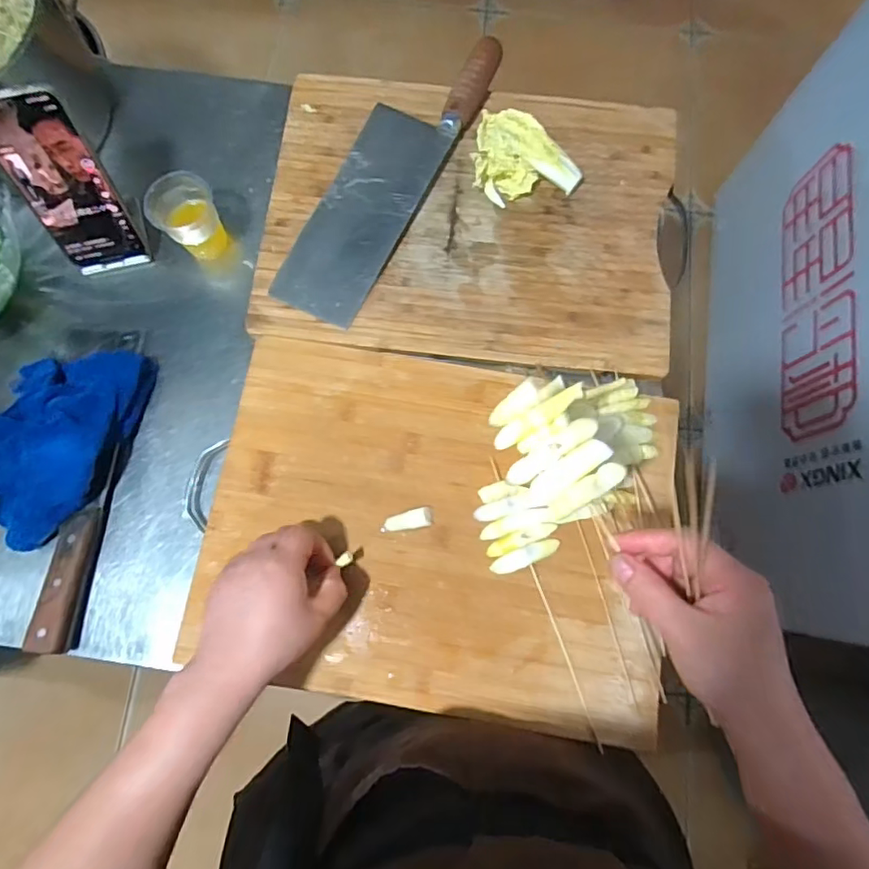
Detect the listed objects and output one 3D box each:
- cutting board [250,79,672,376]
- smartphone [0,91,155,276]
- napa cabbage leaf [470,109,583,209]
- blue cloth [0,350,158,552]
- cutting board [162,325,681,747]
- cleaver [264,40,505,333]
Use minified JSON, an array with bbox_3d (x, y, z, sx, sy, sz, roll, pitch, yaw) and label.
[{"bbox_3d":[0.033,-0.213,0.536,0.389,0.013,0.283,7,77,1],"label":"cutting board"},{"bbox_3d":[-0.324,-0.214,0.491,0.069,0.156,0.012,-20,50,-5],"label":"smartphone"},{"bbox_3d":[0.086,-0.277,0.545,0.096,0.029,0.090,-6,77,-2],"label":"napa cabbage leaf"},{"bbox_3d":[-0.346,0.002,0.489,0.130,0.042,0.187,14,77,2],"label":"blue cloth"},{"bbox_3d":[0.004,0.076,0.470,0.385,0.012,0.286,10,77,1],"label":"cutting board"},{"bbox_3d":[-0.045,-0.258,0.538,0.087,0.033,0.317,28,78,5],"label":"cleaver"}]

